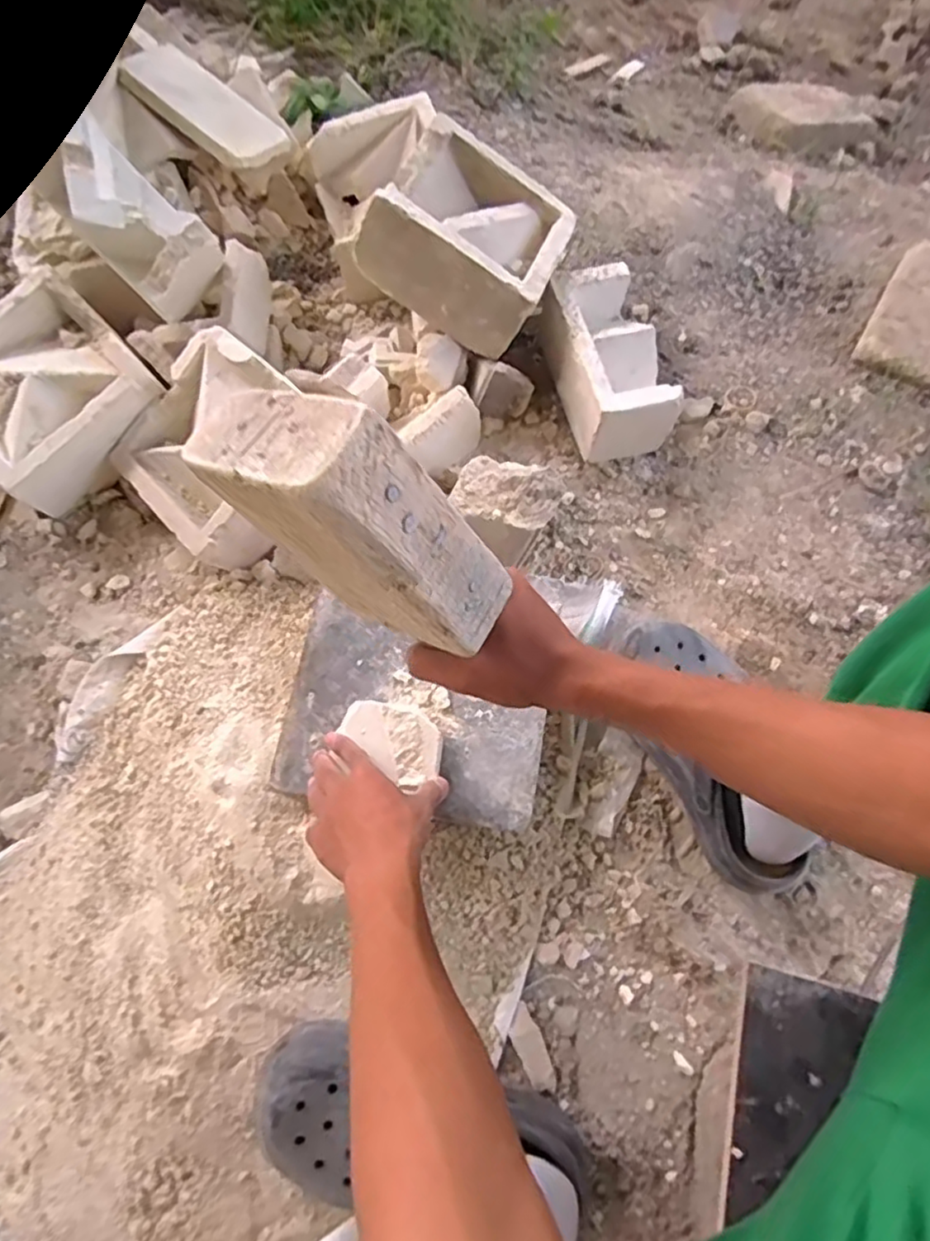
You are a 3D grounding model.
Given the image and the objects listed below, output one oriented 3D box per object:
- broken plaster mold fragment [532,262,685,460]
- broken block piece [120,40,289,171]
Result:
[{"bbox_3d":[0.166,-0.305,0.771,0.105,0.092,0.200,-17,71,-4],"label":"broken plaster mold fragment"},{"bbox_3d":[-0.323,-0.642,0.822,0.192,0.024,0.098,34,67,-6],"label":"broken block piece"}]

